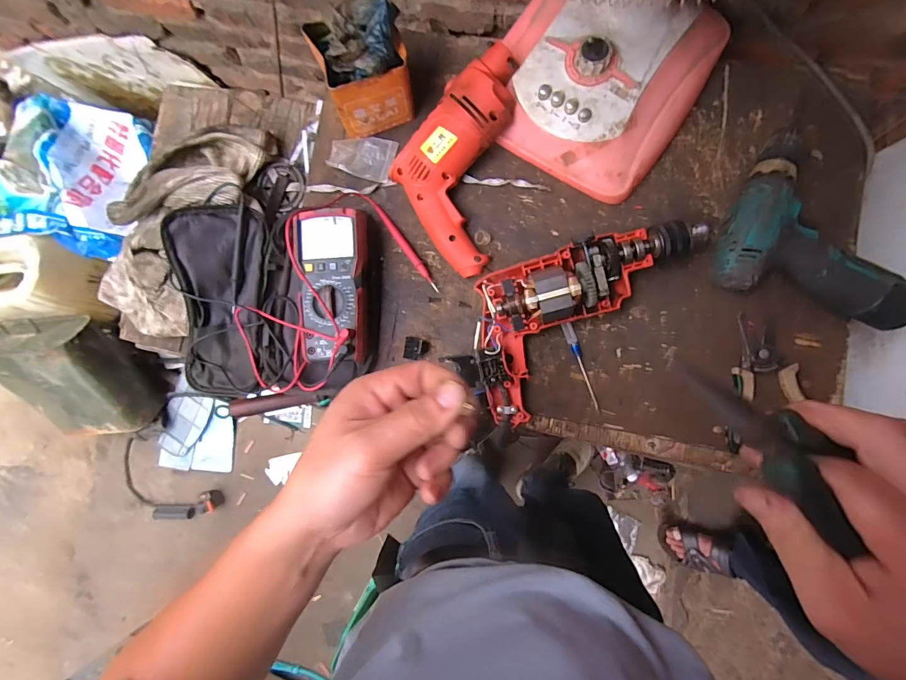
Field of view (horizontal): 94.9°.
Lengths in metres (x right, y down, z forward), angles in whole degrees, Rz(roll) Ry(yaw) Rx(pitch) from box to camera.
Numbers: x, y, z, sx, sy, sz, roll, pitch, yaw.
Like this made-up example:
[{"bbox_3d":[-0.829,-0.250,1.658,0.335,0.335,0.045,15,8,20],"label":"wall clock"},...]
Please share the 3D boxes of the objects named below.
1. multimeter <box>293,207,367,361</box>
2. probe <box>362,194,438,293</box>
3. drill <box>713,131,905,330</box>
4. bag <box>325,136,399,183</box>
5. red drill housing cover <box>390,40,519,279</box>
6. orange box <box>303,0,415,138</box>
[{"bbox_3d":[-0.149,-0.067,0.509,0.082,0.051,0.178,0,86,5],"label":"multimeter"},{"bbox_3d":[-0.067,-0.126,0.534,0.010,0.011,0.160,-36,84,2],"label":"probe"},{"bbox_3d":[0.404,-0.125,0.463,0.190,0.063,0.182,18,88,6],"label":"drill"},{"bbox_3d":[-0.120,-0.244,0.546,0.081,0.013,0.059,11,87,5],"label":"bag"},{"bbox_3d":[-0.004,-0.218,0.501,0.139,0.071,0.249,15,87,6],"label":"red drill housing cover"},{"bbox_3d":[-0.104,-0.327,0.503,0.104,0.115,0.098,-19,85,3],"label":"orange box"}]

